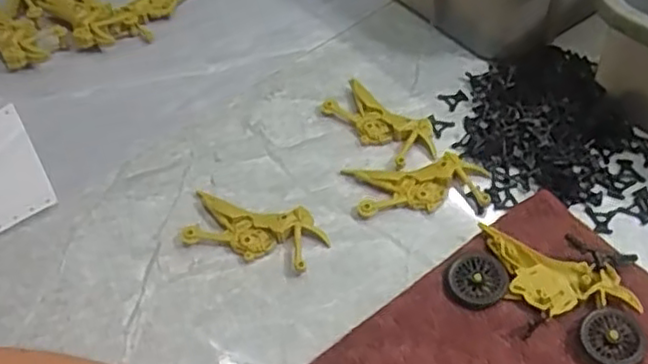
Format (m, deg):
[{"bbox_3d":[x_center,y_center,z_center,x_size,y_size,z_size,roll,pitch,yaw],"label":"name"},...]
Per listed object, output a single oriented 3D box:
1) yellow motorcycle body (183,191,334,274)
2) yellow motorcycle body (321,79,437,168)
[{"bbox_3d":[-0.049,0.033,0.478,0.100,0.013,0.044,12,52,14],"label":"yellow motorcycle body"},{"bbox_3d":[0.046,-0.049,0.540,0.050,0.010,0.097,-36,56,-23],"label":"yellow motorcycle body"}]

